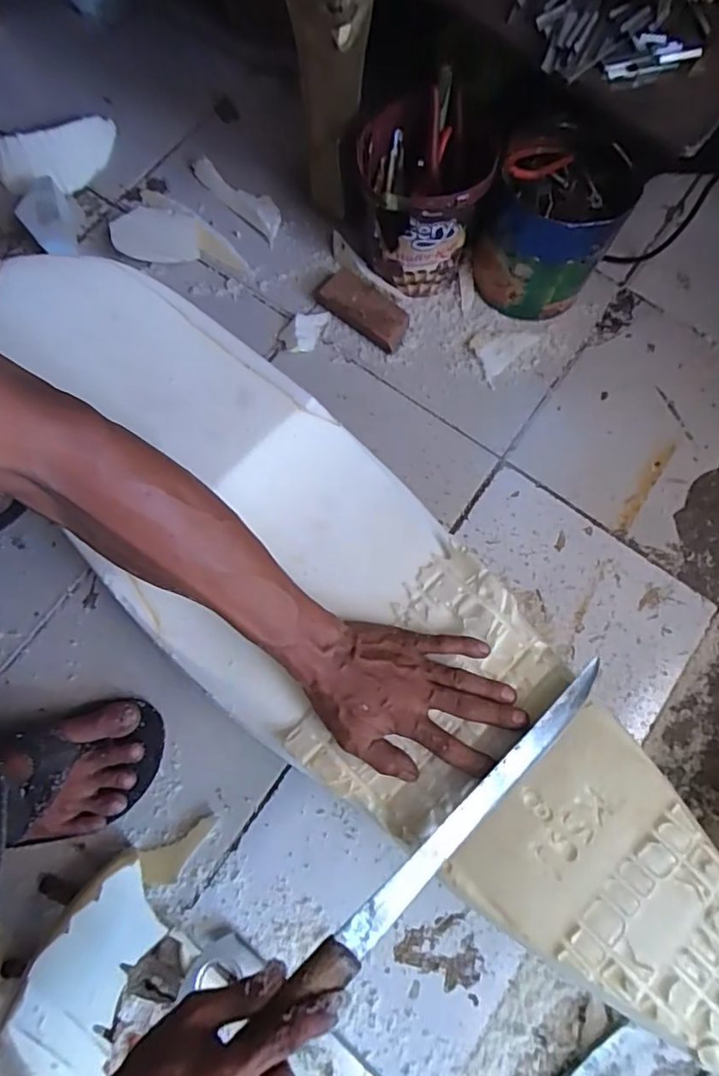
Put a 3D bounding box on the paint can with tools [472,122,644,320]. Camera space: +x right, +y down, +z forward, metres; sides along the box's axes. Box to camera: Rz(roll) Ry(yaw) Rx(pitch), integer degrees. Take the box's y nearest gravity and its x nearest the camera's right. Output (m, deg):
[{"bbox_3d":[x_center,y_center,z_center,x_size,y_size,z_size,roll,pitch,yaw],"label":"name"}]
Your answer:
[{"bbox_3d":[0.217,-0.361,0.666,0.139,0.158,0.150,0,76,-2],"label":"paint can with tools"}]

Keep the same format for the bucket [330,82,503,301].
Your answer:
[{"bbox_3d":[0.064,-0.389,0.656,0.161,0.150,0.136,5,76,0],"label":"bucket"}]

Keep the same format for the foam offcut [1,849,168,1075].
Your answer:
[{"bbox_3d":[-0.236,0.374,0.506,0.086,0.040,0.161,36,57,-15],"label":"foam offcut"}]

